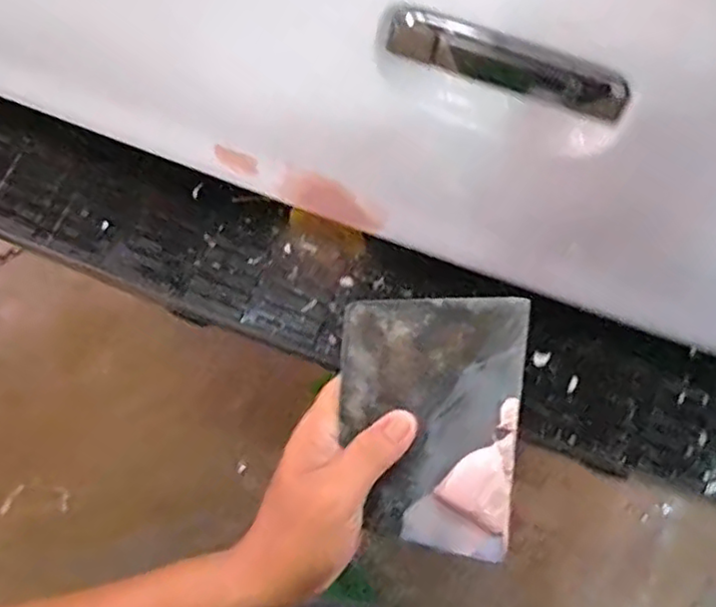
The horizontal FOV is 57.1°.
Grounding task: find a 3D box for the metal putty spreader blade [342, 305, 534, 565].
[{"bbox_3d":[0.039,0.067,0.363,0.097,0.008,0.138,4,94,11],"label":"metal putty spreader blade"}]

